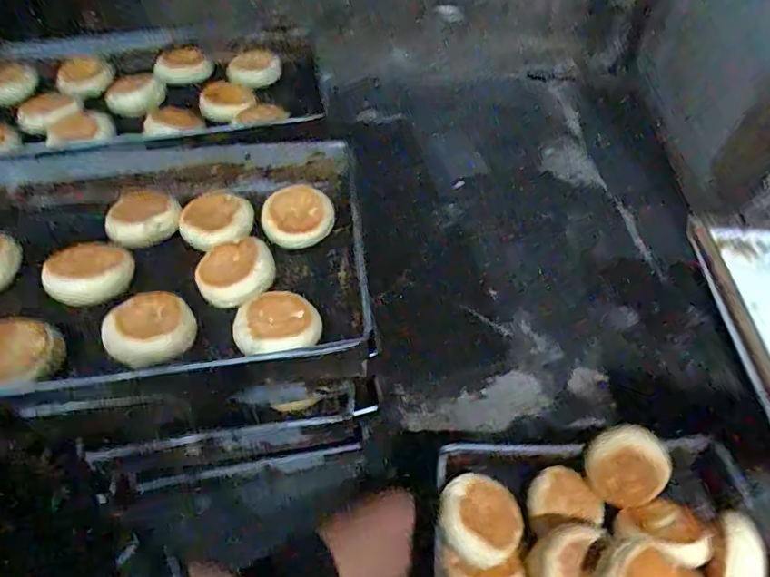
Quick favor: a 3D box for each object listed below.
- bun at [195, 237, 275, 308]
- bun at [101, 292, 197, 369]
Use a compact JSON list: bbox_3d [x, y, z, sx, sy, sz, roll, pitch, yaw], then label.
[{"bbox_3d":[-0.185,-0.024,0.637,0.094,0.037,0.093,-17,49,-14],"label":"bun"},{"bbox_3d":[-0.262,0.044,0.575,0.090,0.045,0.091,-1,47,1],"label":"bun"}]

